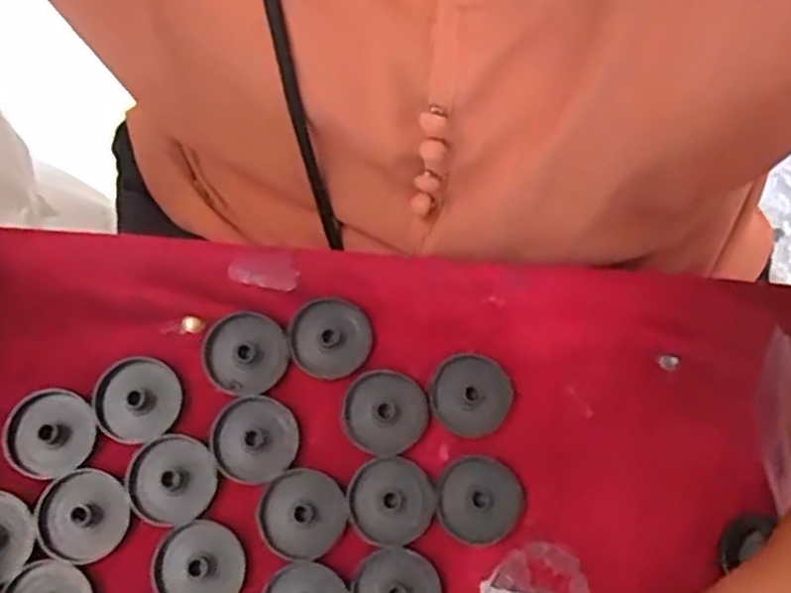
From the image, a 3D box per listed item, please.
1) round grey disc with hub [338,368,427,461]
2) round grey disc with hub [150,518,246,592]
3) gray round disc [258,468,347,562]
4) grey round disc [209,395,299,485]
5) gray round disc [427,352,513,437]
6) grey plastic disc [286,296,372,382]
[{"bbox_3d":[-0.004,0.046,0.311,0.033,0.007,0.033,1,74,-4],"label":"round grey disc with hub"},{"bbox_3d":[-0.073,0.100,0.287,0.032,0.004,0.032,1,74,-4],"label":"round grey disc with hub"},{"bbox_3d":[-0.035,0.082,0.294,0.031,0.006,0.032,1,74,-4],"label":"gray round disc"},{"bbox_3d":[-0.055,0.055,0.303,0.033,0.004,0.032,1,74,-4],"label":"grey round disc"},{"bbox_3d":[0.030,0.039,0.316,0.032,0.004,0.033,1,74,-4],"label":"gray round disc"},{"bbox_3d":[-0.027,0.017,0.318,0.032,0.009,0.033,1,74,-4],"label":"grey plastic disc"}]

